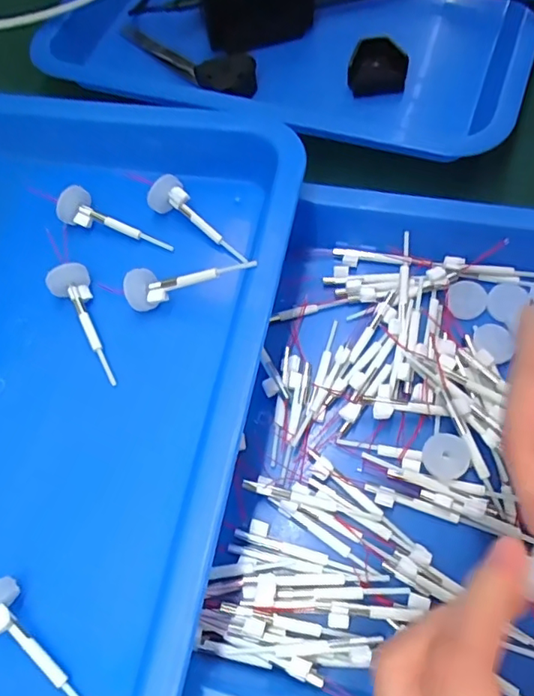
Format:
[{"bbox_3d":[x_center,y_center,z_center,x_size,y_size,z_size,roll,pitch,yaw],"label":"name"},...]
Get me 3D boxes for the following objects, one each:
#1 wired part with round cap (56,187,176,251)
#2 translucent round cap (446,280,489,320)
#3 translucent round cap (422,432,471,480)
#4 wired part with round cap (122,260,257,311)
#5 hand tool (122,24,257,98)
[{"bbox_3d":[-0.084,-0.067,0.302,0.067,0.011,0.020,27,70,17],"label":"wired part with round cap"},{"bbox_3d":[0.109,-0.026,0.304,0.021,0.007,0.020,-2,64,4],"label":"translucent round cap"},{"bbox_3d":[0.084,0.051,0.264,0.019,0.006,0.021,-34,66,-11],"label":"translucent round cap"},{"bbox_3d":[-0.037,-0.033,0.271,0.067,0.011,0.021,-9,65,17],"label":"wired part with round cap"},{"bbox_3d":[-0.058,-0.208,0.405,0.129,0.019,0.041,33,70,28],"label":"hand tool"}]

